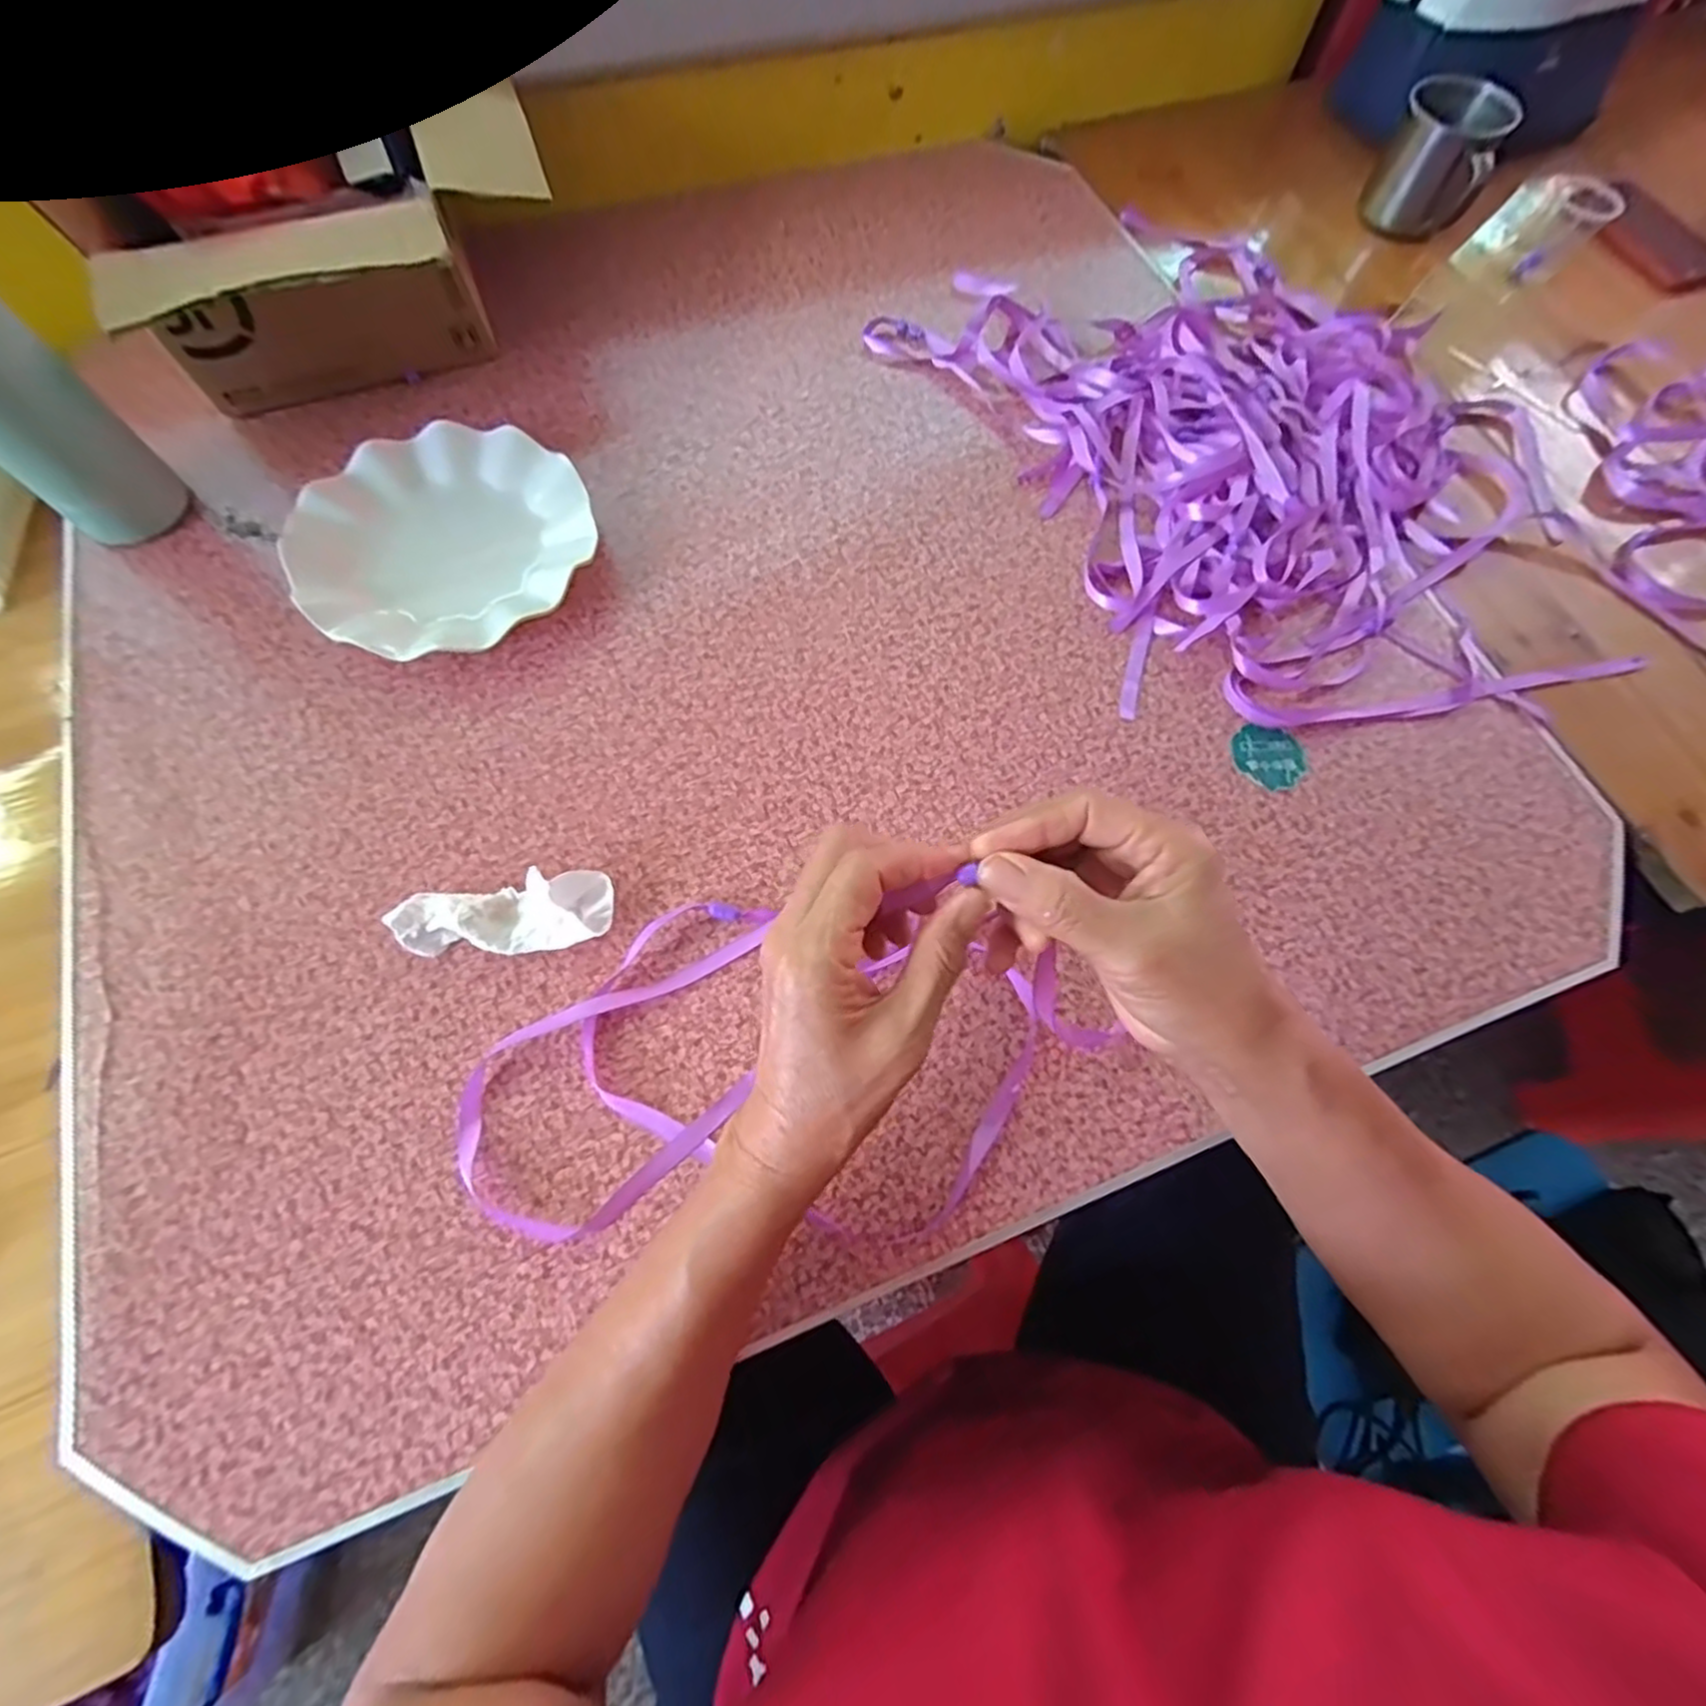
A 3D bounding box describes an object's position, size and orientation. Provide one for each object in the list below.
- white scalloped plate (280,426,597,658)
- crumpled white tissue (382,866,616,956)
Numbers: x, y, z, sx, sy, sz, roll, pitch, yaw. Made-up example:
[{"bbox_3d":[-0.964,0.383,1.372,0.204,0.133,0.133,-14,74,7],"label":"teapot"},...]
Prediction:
[{"bbox_3d":[-0.261,-0.200,0.463,0.176,0.025,0.177,1,70,-2],"label":"white scalloped plate"},{"bbox_3d":[-0.184,0.033,0.380,0.108,0.024,0.038,-4,70,-4],"label":"crumpled white tissue"}]

